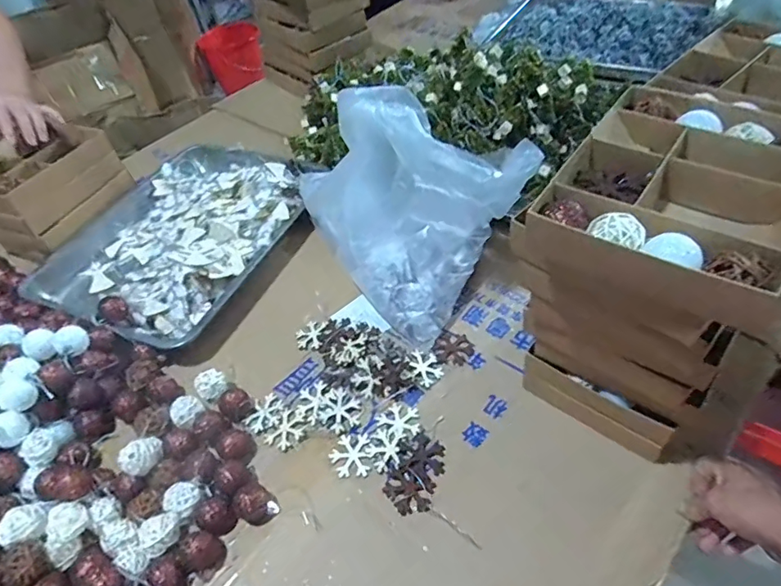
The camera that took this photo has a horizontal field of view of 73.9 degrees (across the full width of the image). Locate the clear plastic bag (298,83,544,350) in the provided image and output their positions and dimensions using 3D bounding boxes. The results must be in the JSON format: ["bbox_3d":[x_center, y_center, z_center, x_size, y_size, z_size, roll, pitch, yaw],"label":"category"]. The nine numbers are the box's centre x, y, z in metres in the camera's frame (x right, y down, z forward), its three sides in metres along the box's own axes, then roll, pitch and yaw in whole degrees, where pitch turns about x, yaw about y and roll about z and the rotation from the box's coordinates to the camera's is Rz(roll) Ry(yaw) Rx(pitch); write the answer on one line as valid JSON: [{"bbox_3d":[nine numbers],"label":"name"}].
[{"bbox_3d":[0.016,-0.154,0.711,0.217,0.271,0.308,-30,51,-20],"label":"clear plastic bag"}]

